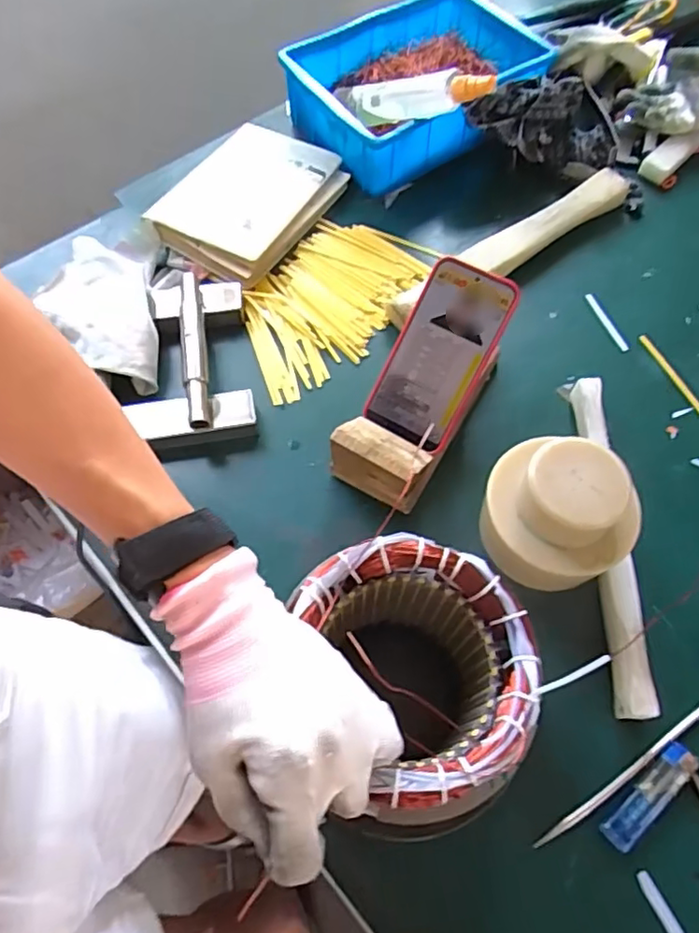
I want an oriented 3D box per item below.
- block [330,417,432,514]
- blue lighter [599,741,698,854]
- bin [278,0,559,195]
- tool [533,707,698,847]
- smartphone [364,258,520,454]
[{"bbox_3d":[0.029,-0.007,0.538,0.082,0.059,0.057,31,66,15],"label":"block"},{"bbox_3d":[0.218,0.239,0.442,0.086,0.014,0.023,-37,69,-19],"label":"blue lighter"},{"bbox_3d":[0.080,-0.467,0.761,0.288,0.090,0.203,-34,67,-17],"label":"bin"},{"bbox_3d":[0.222,0.210,0.458,0.211,0.014,0.031,-26,66,-14],"label":"tool"},{"bbox_3d":[0.081,-0.099,0.545,0.080,0.018,0.157,30,102,11],"label":"smartphone"}]

